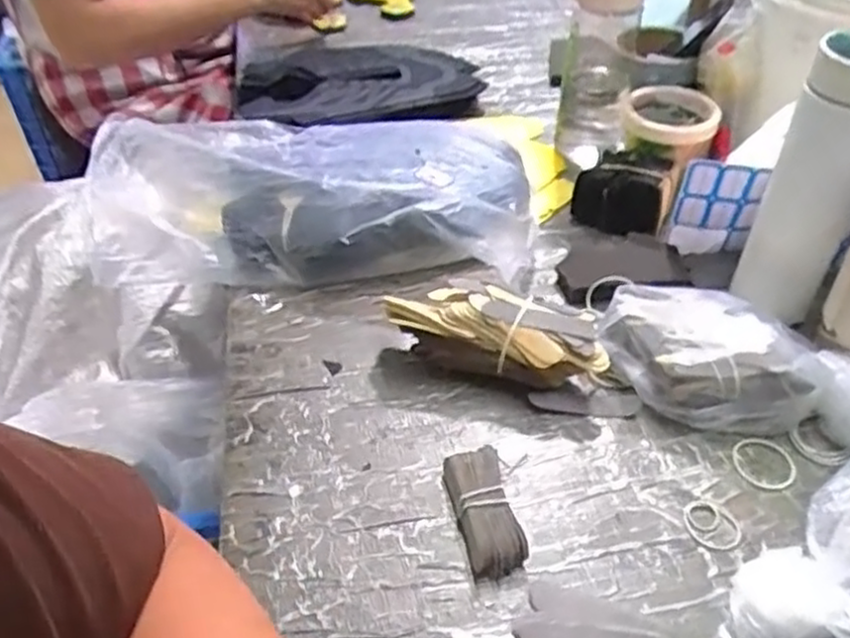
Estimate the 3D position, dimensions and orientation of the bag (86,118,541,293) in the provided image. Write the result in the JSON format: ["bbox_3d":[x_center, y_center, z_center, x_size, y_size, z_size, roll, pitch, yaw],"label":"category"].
[{"bbox_3d":[-0.108,-0.133,0.757,0.419,0.083,0.241,-1,42,2],"label":"bag"}]

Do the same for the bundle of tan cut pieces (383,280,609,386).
[{"bbox_3d":[0.056,0.008,0.595,0.174,0.061,0.068,11,44,14],"label":"bundle of tan cut pieces"}]

